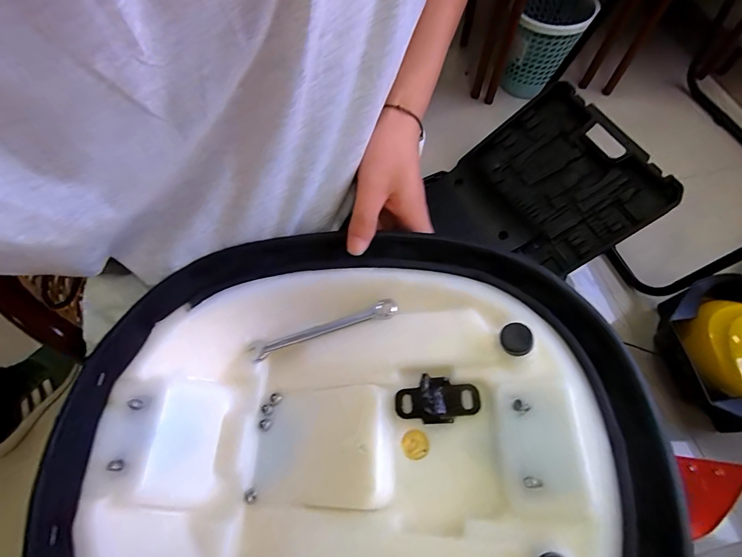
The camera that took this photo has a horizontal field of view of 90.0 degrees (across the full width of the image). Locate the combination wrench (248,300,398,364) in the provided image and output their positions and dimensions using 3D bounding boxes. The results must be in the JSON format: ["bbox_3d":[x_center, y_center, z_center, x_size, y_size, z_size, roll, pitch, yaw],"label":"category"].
[{"bbox_3d":[-0.042,0.045,0.318,0.134,0.010,0.015,-19,66,10],"label":"combination wrench"}]

